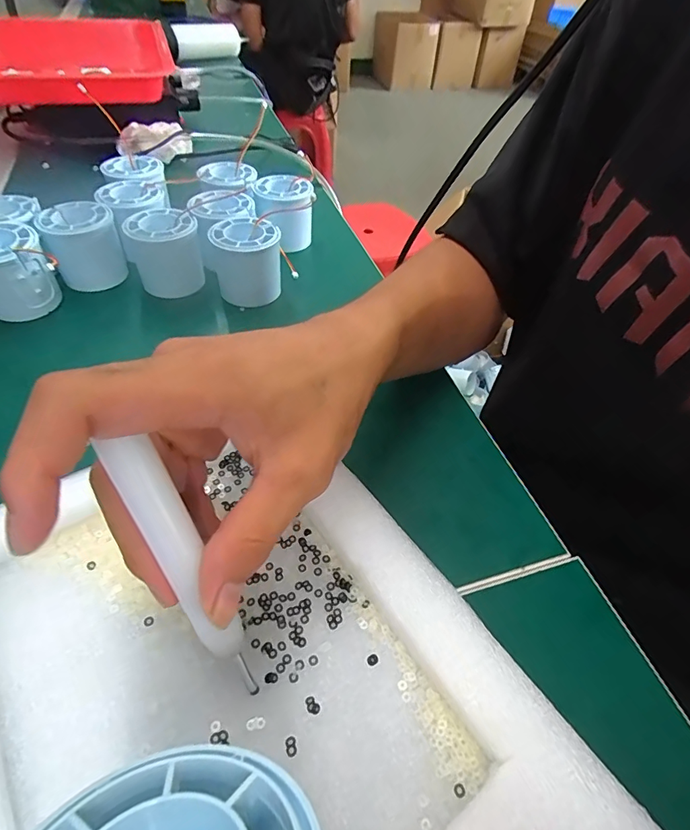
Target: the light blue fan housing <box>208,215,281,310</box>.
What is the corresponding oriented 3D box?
[{"bbox_3d":[-0.081,-0.124,0.365,0.050,0.055,0.050,-12,49,-14],"label":"light blue fan housing"}]

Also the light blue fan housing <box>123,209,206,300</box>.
[{"bbox_3d":[-0.148,-0.133,0.372,0.053,0.057,0.055,-12,49,-14],"label":"light blue fan housing"}]

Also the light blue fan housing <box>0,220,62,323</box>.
[{"bbox_3d":[-0.253,-0.107,0.337,0.052,0.057,0.051,-30,56,-28],"label":"light blue fan housing"}]

